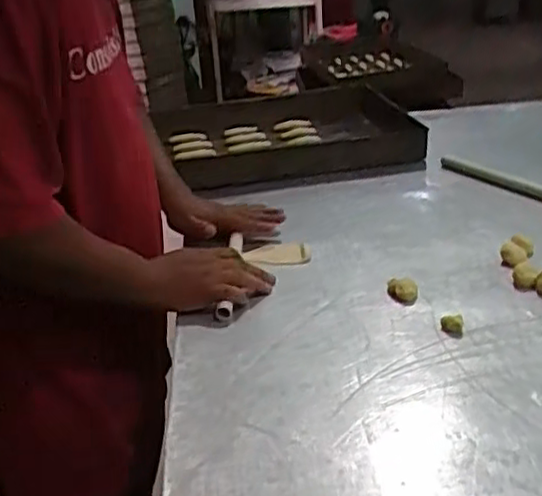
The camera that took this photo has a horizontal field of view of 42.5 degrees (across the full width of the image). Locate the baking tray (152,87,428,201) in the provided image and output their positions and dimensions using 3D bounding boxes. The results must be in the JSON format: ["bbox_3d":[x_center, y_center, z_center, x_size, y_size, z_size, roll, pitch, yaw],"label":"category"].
[{"bbox_3d":[0.037,-0.224,1.397,0.471,0.091,0.353,-8,27,-6],"label":"baking tray"}]

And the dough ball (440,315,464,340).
[{"bbox_3d":[0.209,0.091,0.804,0.025,0.016,0.032,2,27,13],"label":"dough ball"}]

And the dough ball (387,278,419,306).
[{"bbox_3d":[0.164,0.053,0.869,0.037,0.023,0.040,-4,27,2],"label":"dough ball"}]

